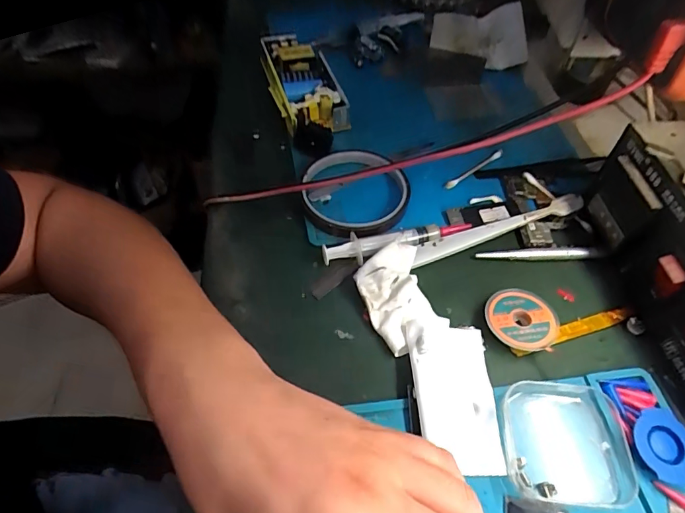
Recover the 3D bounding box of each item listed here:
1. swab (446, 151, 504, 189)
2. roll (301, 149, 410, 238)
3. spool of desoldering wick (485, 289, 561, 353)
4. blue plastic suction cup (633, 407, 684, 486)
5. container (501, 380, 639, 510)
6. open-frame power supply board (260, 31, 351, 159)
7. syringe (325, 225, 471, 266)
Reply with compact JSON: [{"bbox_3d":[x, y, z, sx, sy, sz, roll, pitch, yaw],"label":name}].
[{"bbox_3d":[0.111,-0.073,0.391,0.069,0.009,0.005,-32,59,-23],"label":"swab"},{"bbox_3d":[0.009,-0.050,0.358,0.080,0.020,0.089,-8,53,-7],"label":"roll"},{"bbox_3d":[0.116,0.042,0.299,0.045,0.012,0.041,0,52,-1],"label":"spool of desoldering wick"},{"bbox_3d":[0.175,0.102,0.250,0.033,0.010,0.038,34,59,23],"label":"blue plastic suction cup"},{"bbox_3d":[0.123,0.102,0.253,0.065,0.011,0.062,3,52,2],"label":"container"},{"bbox_3d":[-0.036,-0.162,0.438,0.061,0.035,0.173,-11,53,-10],"label":"open-frame power supply board"},{"bbox_3d":[0.040,-0.010,0.331,0.108,0.014,0.019,-7,53,-6],"label":"syringe"}]

